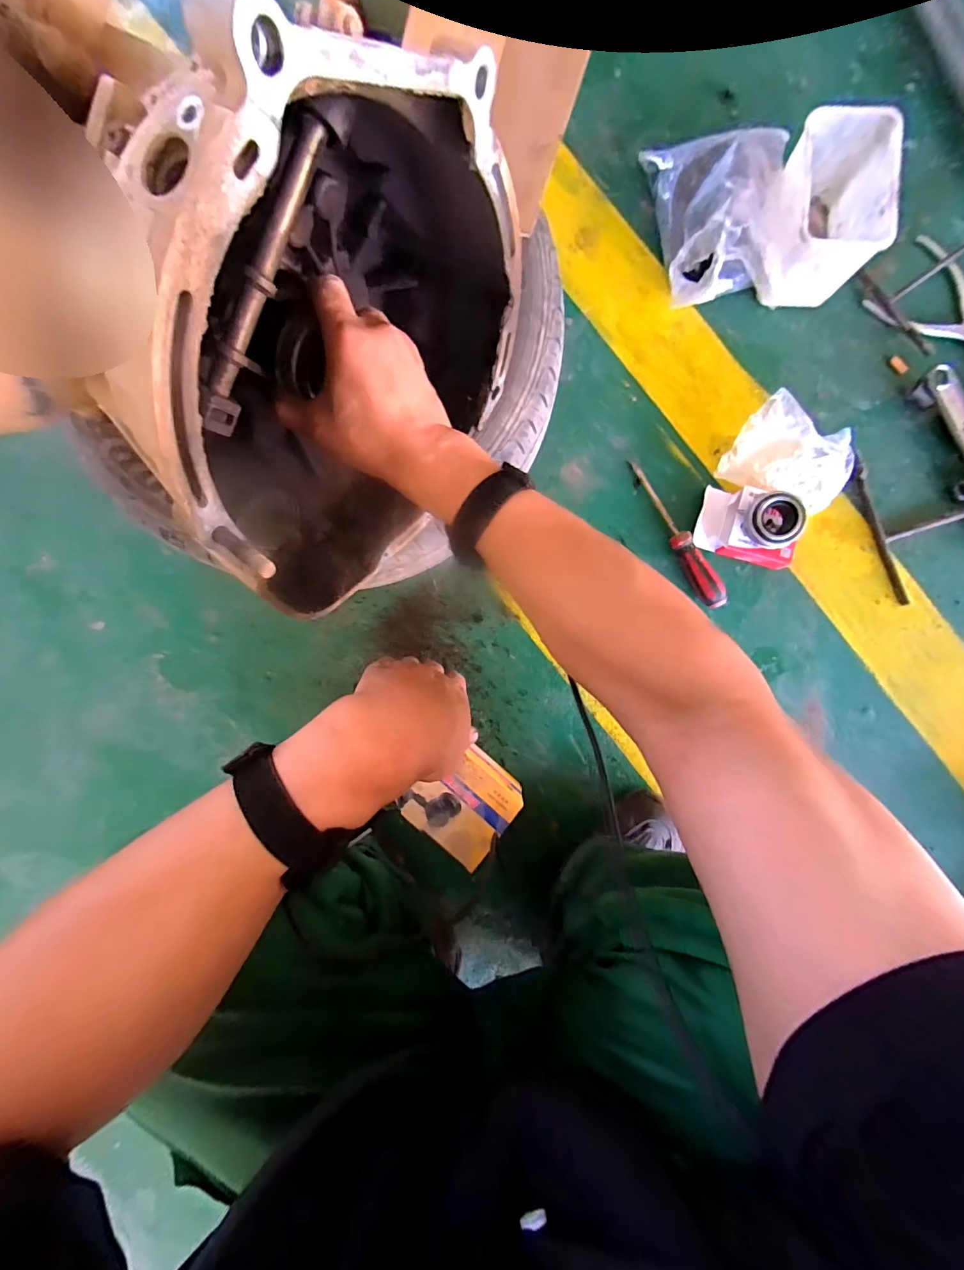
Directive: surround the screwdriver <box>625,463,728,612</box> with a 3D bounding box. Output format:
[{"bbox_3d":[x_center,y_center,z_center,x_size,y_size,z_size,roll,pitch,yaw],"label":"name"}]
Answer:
[{"bbox_3d":[0.256,-0.137,0.583,0.032,0.030,0.220,-26,88,1],"label":"screwdriver"}]

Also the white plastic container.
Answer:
[{"bbox_3d":[0.413,-0.508,0.549,0.123,0.107,0.179,14,89,2],"label":"white plastic container"}]

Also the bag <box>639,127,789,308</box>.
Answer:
[{"bbox_3d":[0.304,-0.548,0.555,0.140,0.103,0.218,-11,89,1],"label":"bag"}]

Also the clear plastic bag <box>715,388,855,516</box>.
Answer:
[{"bbox_3d":[0.401,-0.229,0.569,0.149,0.062,0.109,21,90,2],"label":"clear plastic bag"}]

